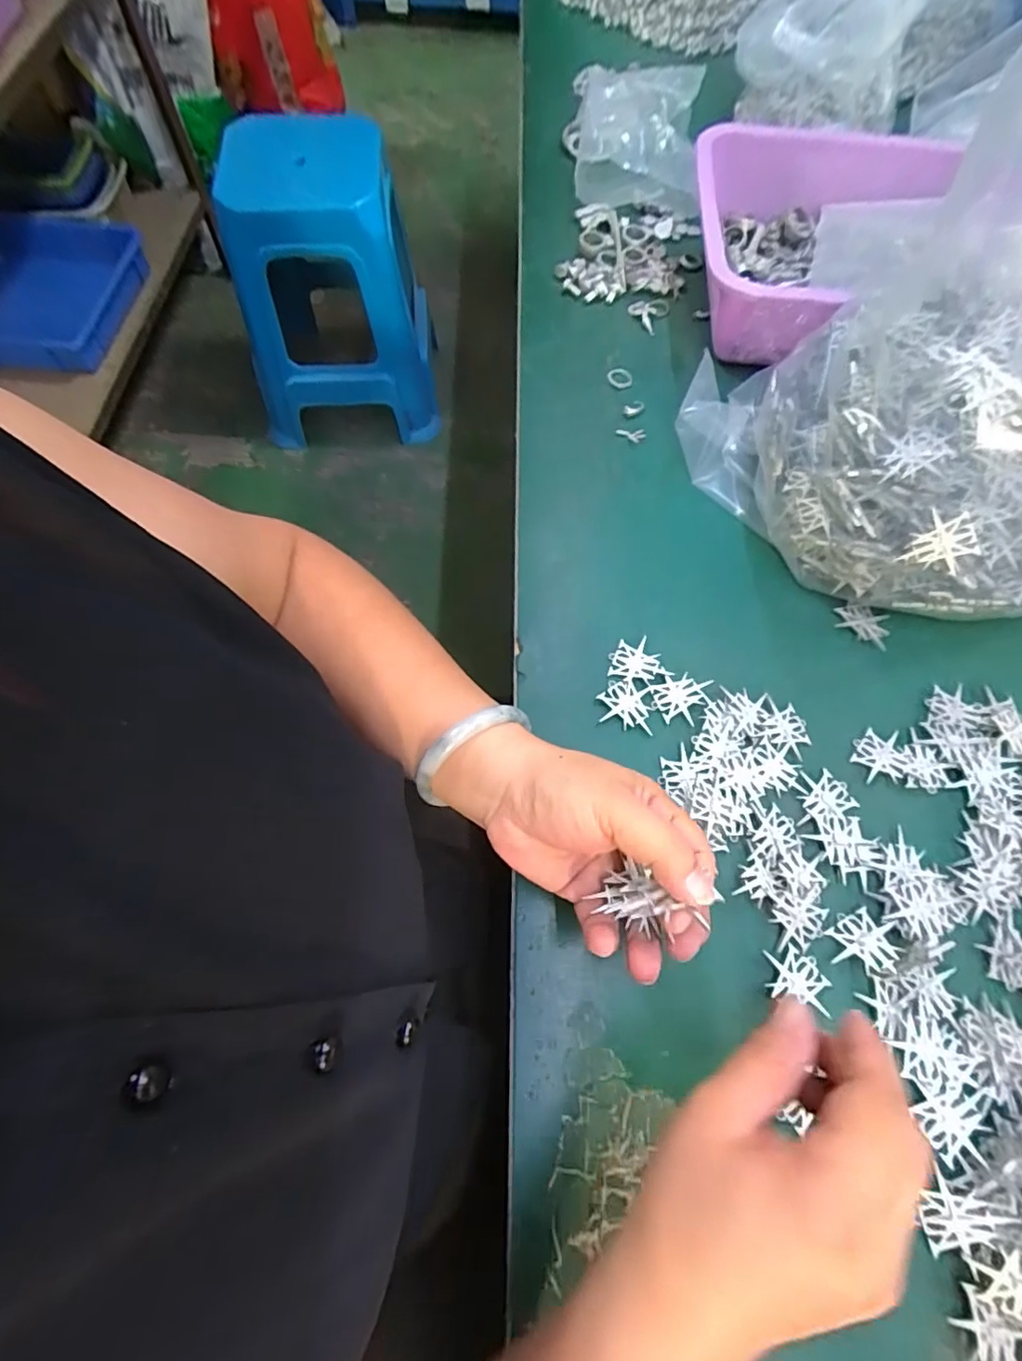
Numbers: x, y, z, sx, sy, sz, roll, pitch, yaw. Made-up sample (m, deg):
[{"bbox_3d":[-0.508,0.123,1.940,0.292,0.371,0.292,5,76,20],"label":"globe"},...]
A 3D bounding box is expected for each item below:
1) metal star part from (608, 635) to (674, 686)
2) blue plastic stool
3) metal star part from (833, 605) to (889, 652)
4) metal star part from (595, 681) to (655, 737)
[{"bbox_3d":[0.081,-0.011,0.370,0.034,0.004,0.034,-28,71,-12],"label":"metal star part"},{"bbox_3d":[-0.381,-0.799,1.207,0.389,0.513,0.277,-5,68,-4],"label":"blue plastic stool"},{"bbox_3d":[0.242,-0.039,0.393,0.036,0.006,0.027,18,69,7],"label":"metal star part"},{"bbox_3d":[0.073,0.016,0.361,0.035,0.004,0.030,10,76,1],"label":"metal star part"}]

